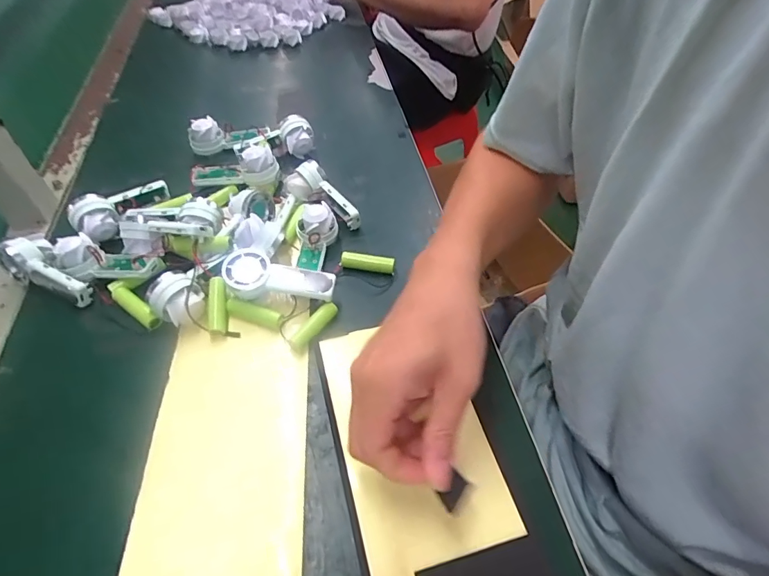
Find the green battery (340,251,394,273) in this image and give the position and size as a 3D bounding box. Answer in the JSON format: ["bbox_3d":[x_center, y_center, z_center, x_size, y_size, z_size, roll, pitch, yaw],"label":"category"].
[{"bbox_3d":[-0.016,-0.024,0.418,0.050,0.014,0.013,9,52,7],"label":"green battery"}]

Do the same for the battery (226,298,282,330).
[{"bbox_3d":[-0.111,0.023,0.376,0.048,0.016,0.011,15,53,11],"label":"battery"}]

